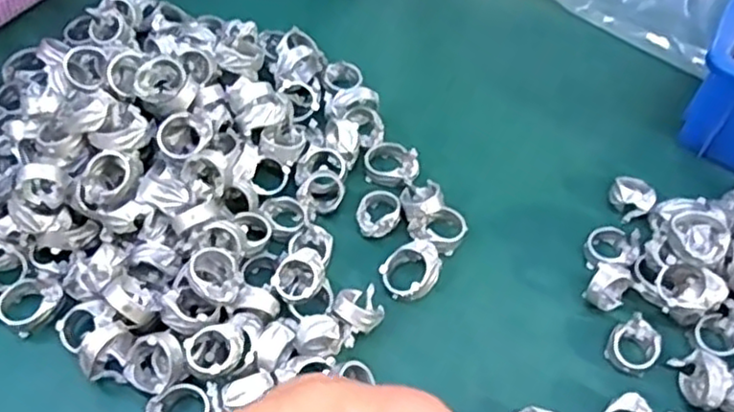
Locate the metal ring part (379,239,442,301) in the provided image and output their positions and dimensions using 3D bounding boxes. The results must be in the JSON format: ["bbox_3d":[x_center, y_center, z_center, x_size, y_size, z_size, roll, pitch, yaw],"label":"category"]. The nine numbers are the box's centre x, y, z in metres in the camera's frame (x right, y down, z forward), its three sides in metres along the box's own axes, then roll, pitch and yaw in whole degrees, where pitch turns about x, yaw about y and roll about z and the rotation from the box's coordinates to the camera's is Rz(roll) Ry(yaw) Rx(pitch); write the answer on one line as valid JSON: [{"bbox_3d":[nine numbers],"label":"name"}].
[{"bbox_3d":[0.023,0.033,0.346,0.028,0.016,0.030,1,52,-2],"label":"metal ring part"}]

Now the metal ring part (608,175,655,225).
[{"bbox_3d":[0.151,-0.004,0.382,0.021,0.016,0.025,-12,54,-12],"label":"metal ring part"}]

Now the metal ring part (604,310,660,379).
[{"bbox_3d":[0.131,0.068,0.329,0.026,0.012,0.023,-34,61,-26],"label":"metal ring part"}]

